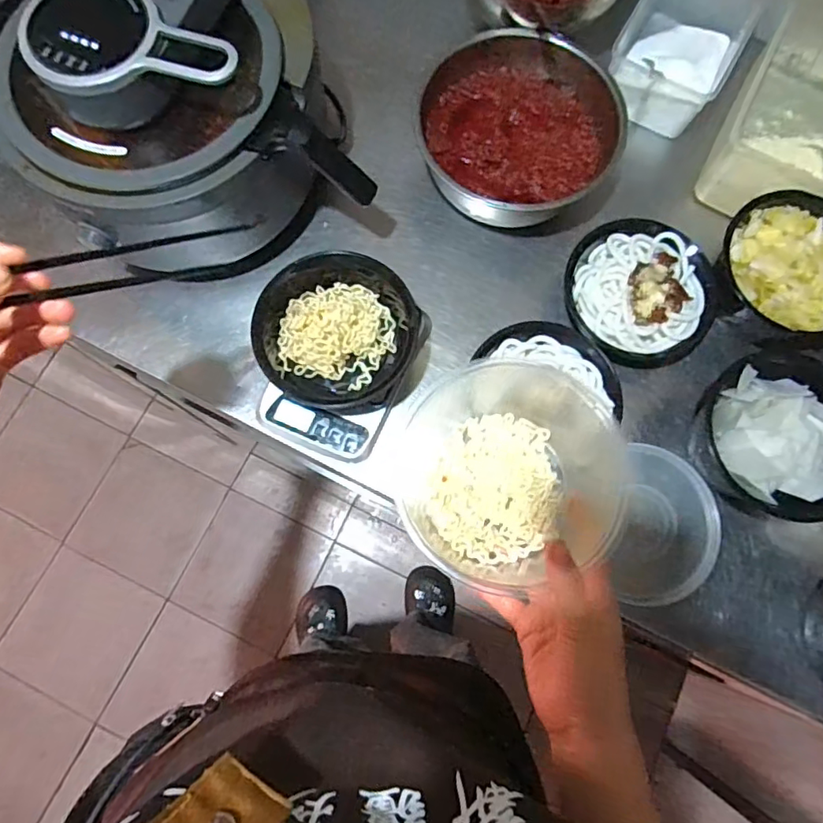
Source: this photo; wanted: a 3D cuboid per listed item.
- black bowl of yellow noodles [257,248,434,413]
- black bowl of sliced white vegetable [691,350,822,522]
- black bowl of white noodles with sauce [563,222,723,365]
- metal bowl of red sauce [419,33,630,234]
[{"bbox_3d":[-0.079,-0.090,0.607,0.166,0.060,0.166,0,75,-1],"label":"black bowl of yellow noodles"},{"bbox_3d":[0.380,0.026,0.587,0.164,0.087,0.174,20,75,4],"label":"black bowl of sliced white vegetable"},{"bbox_3d":[0.261,-0.142,0.635,0.155,0.060,0.160,0,75,-1],"label":"black bowl of white noodles with sauce"},{"bbox_3d":[0.129,-0.345,0.669,0.235,0.072,0.223,14,75,2],"label":"metal bowl of red sauce"}]

